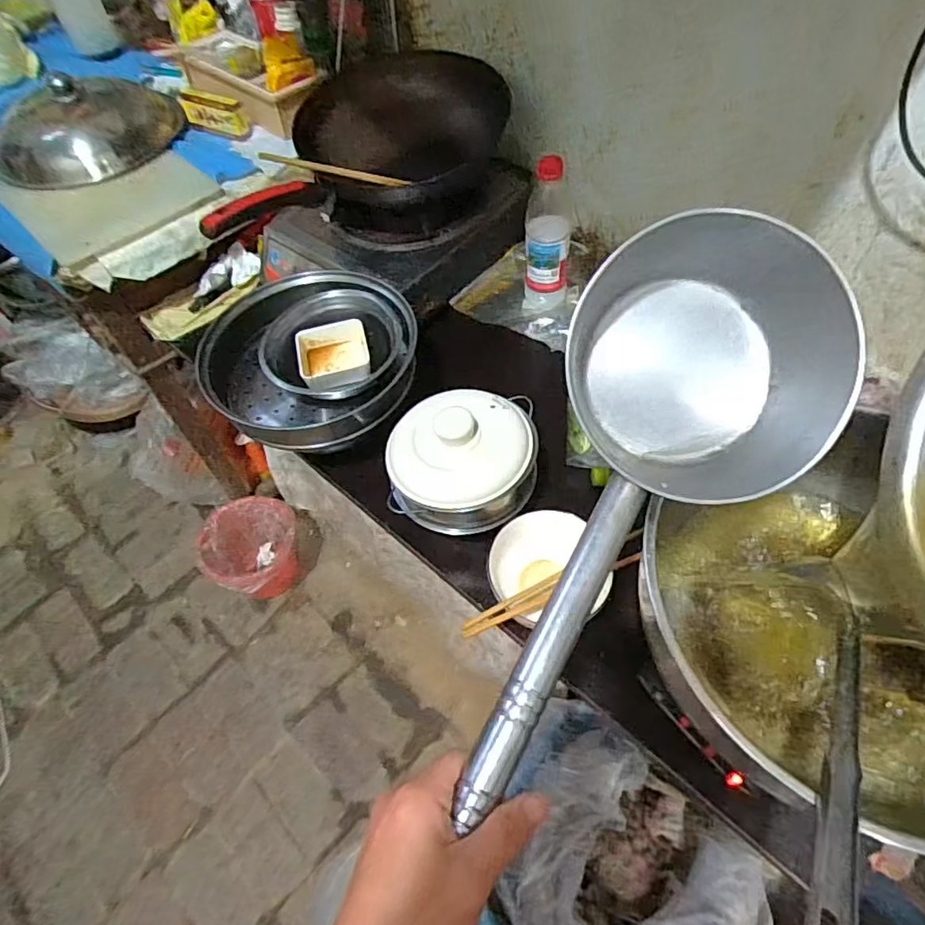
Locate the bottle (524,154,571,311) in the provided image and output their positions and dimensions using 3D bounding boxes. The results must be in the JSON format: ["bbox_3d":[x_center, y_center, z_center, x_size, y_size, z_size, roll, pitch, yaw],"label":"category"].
[{"bbox_3d":[0.122,-0.309,0.831,0.066,0.235,0.052,5,58,5],"label":"bottle"}]

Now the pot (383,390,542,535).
[{"bbox_3d":[0.001,-0.003,0.657,0.168,0.096,0.136,-2,58,1],"label":"pot"}]

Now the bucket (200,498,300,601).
[{"bbox_3d":[-0.492,0.199,1.353,0.229,0.194,0.187,-35,63,-19],"label":"bucket"}]

